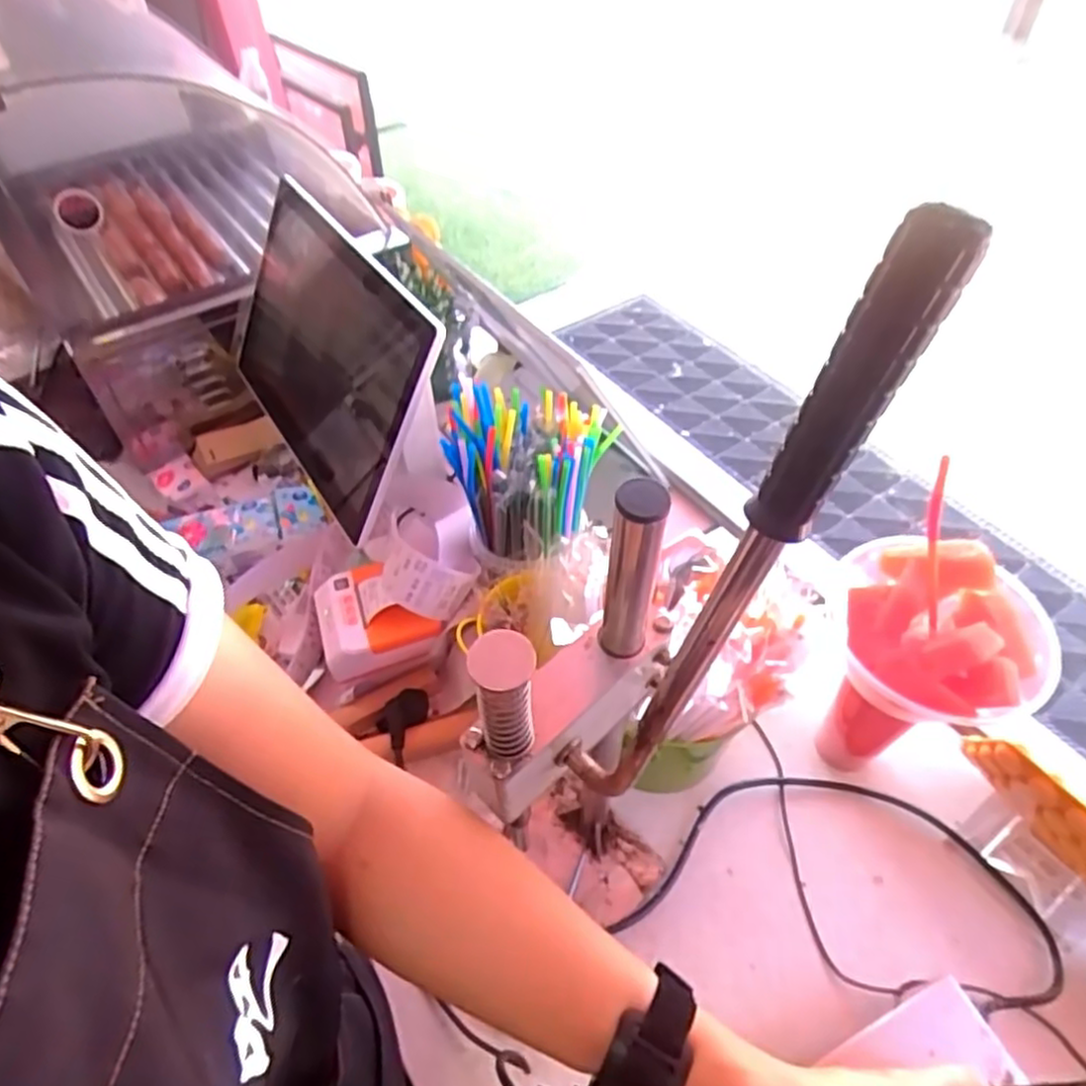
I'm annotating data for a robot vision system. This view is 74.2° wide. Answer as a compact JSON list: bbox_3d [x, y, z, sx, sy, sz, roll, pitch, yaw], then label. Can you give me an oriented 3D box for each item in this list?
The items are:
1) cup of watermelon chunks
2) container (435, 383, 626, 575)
[{"bbox_3d":[0.303,0.125,0.609,0.131,0.251,0.129,0,50,0],"label":"cup of watermelon chunks"},{"bbox_3d":[-0.015,-0.066,0.698,0.140,0.156,0.138,17,52,14],"label":"container"}]

